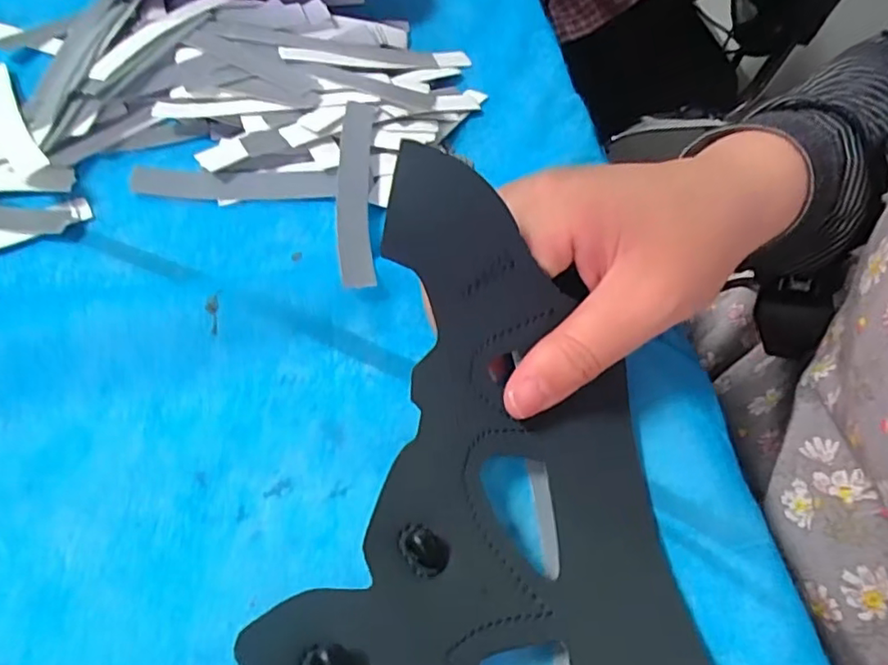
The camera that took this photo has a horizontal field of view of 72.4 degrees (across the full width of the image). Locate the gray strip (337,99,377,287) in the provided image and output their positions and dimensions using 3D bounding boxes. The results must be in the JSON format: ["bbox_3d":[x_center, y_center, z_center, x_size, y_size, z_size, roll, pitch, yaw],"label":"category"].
[{"bbox_3d":[-0.039,-0.062,0.266,0.017,0.011,0.106,-2,57,-6],"label":"gray strip"}]

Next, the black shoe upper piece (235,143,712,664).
[{"bbox_3d":[0.029,0.049,0.166,0.123,0.071,0.172,14,57,4],"label":"black shoe upper piece"}]

